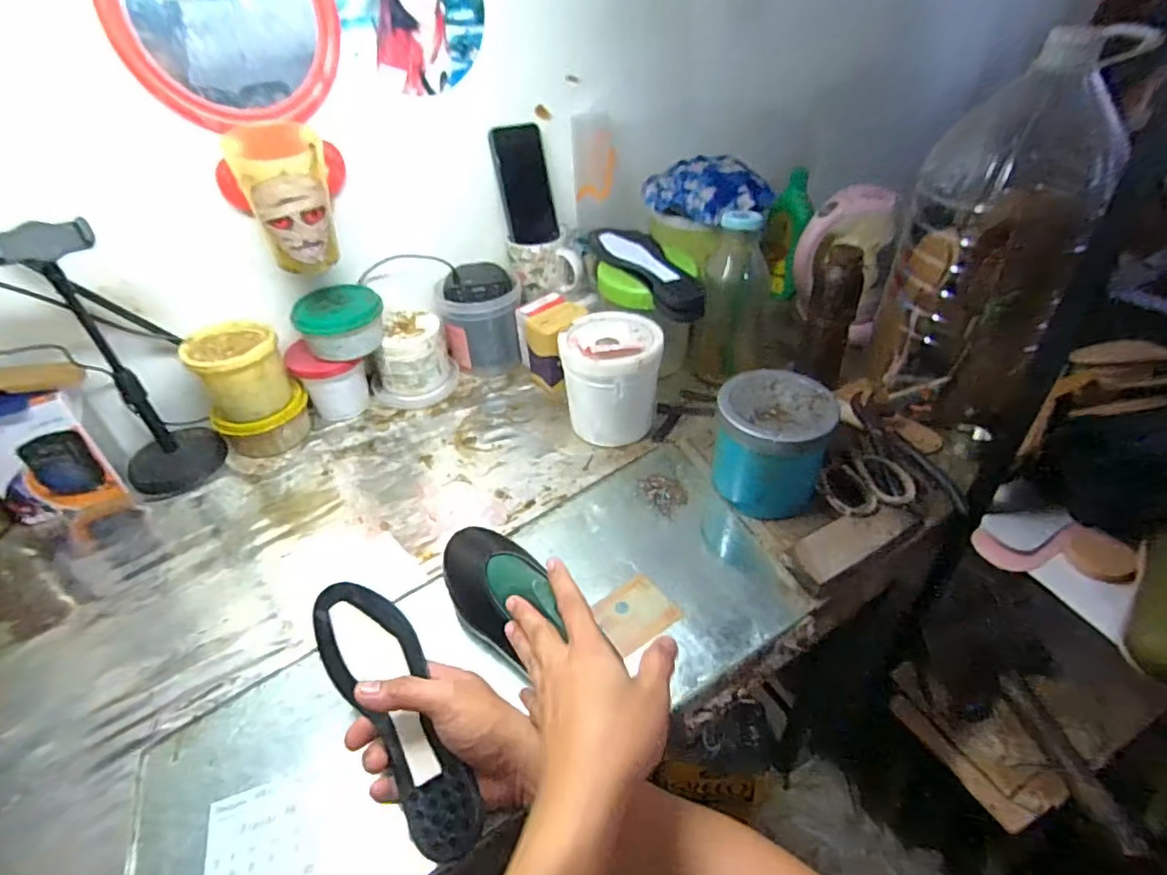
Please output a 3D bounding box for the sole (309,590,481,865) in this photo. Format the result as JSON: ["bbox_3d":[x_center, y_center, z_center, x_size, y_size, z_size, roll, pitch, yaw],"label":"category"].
[{"bbox_3d":[-0.149,0.210,0.463,0.066,0.026,0.228,-24,53,-24],"label":"sole"}]

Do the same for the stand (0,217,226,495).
[{"bbox_3d":[-0.523,-0.078,0.664,0.107,0.332,0.118,-30,46,-28],"label":"stand"}]

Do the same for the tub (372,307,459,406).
[{"bbox_3d":[-0.251,-0.116,0.861,0.095,0.104,0.094,-2,40,2],"label":"tub"}]

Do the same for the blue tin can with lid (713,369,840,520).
[{"bbox_3d":[0.208,0.010,0.661,0.119,0.123,0.119,9,41,14],"label":"blue tin can with lid"}]

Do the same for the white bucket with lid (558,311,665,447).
[{"bbox_3d":[0.036,-0.075,0.765,0.118,0.141,0.130,-3,40,0],"label":"white bucket with lid"}]

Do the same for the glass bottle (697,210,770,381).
[{"bbox_3d":[0.208,-0.186,0.799,0.073,0.213,0.073,-34,49,-32],"label":"glass bottle"}]

